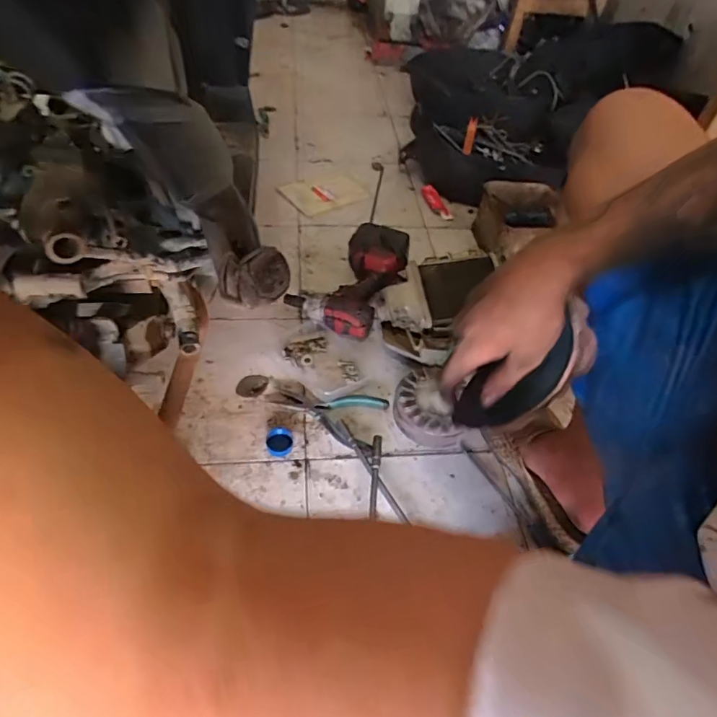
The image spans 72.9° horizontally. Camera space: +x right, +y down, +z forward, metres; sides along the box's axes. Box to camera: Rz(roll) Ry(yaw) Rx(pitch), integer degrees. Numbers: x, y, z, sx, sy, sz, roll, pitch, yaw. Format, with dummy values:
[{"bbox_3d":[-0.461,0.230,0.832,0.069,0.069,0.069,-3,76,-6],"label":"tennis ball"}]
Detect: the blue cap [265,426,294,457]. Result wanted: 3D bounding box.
[{"bbox_3d":[-0.115,0.122,0.710,0.038,0.013,0.041,3,49,-4],"label":"blue cap"}]

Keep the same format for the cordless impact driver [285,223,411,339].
[{"bbox_3d":[-0.001,-0.154,0.927,0.165,0.077,0.265,26,51,15],"label":"cordless impact driver"}]

